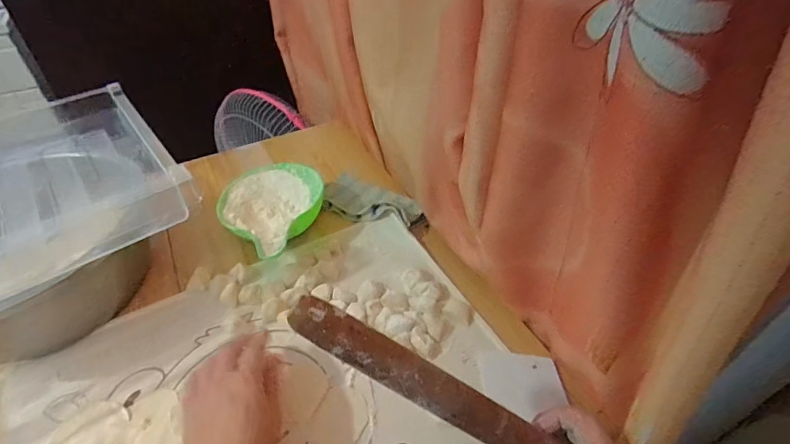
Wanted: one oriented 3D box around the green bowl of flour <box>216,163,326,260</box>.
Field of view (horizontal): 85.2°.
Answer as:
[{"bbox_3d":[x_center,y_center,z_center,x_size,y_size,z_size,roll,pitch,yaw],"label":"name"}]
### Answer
[{"bbox_3d":[-0.169,-0.013,0.612,0.144,0.067,0.163,-13,45,-11],"label":"green bowl of flour"}]

